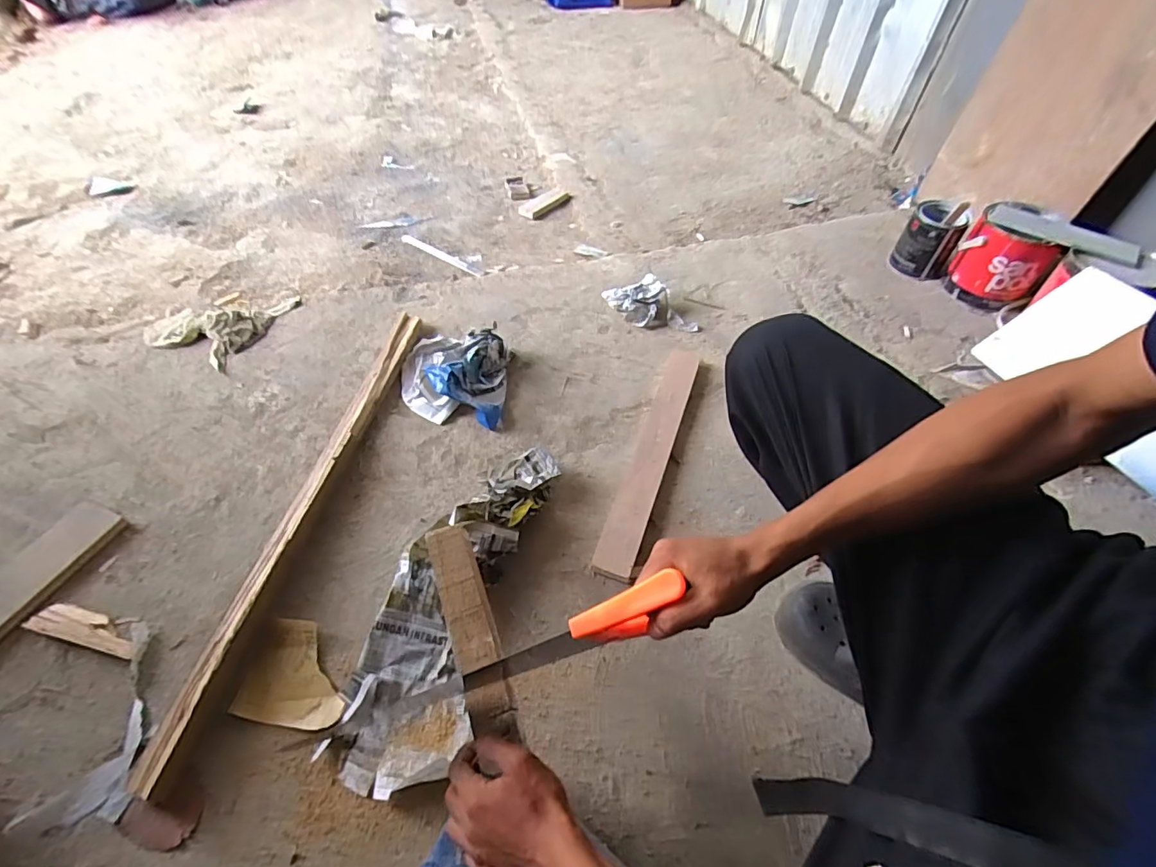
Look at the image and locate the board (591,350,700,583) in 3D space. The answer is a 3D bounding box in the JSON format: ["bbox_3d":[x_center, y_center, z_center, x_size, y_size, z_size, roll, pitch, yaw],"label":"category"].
[{"bbox_3d":[0.126,0.022,0.836,0.056,0.015,0.474,17,54,12],"label":"board"}]

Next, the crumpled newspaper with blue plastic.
[{"bbox_3d":[-0.227,-0.119,0.916,0.195,0.079,0.210,3,52,1],"label":"crumpled newspaper with blue plastic"}]

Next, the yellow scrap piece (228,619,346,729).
[{"bbox_3d":[-0.340,0.294,0.627,0.124,0.014,0.112,8,53,6],"label":"yellow scrap piece"}]

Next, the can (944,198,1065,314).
[{"bbox_3d":[0.888,-0.368,1.065,0.163,0.162,0.165,35,60,23],"label":"can"}]

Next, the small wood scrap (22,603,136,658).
[{"bbox_3d":[-0.638,0.253,0.663,0.154,0.013,0.038,11,53,8],"label":"small wood scrap"}]

